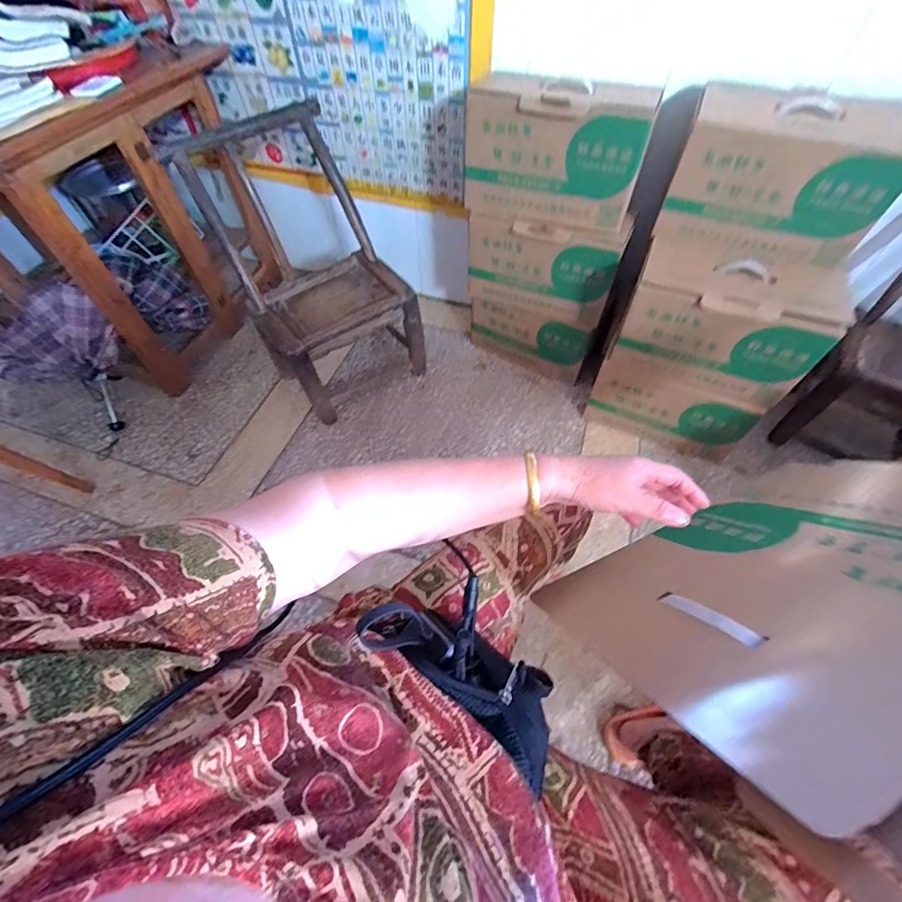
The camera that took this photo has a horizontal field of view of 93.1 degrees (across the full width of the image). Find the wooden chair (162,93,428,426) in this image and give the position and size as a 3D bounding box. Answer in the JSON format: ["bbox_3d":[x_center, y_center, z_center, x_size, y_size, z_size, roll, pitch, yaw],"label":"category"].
[{"bbox_3d":[-0.358,-0.466,1.116,0.381,0.548,0.462,-36,65,-18],"label":"wooden chair"}]

